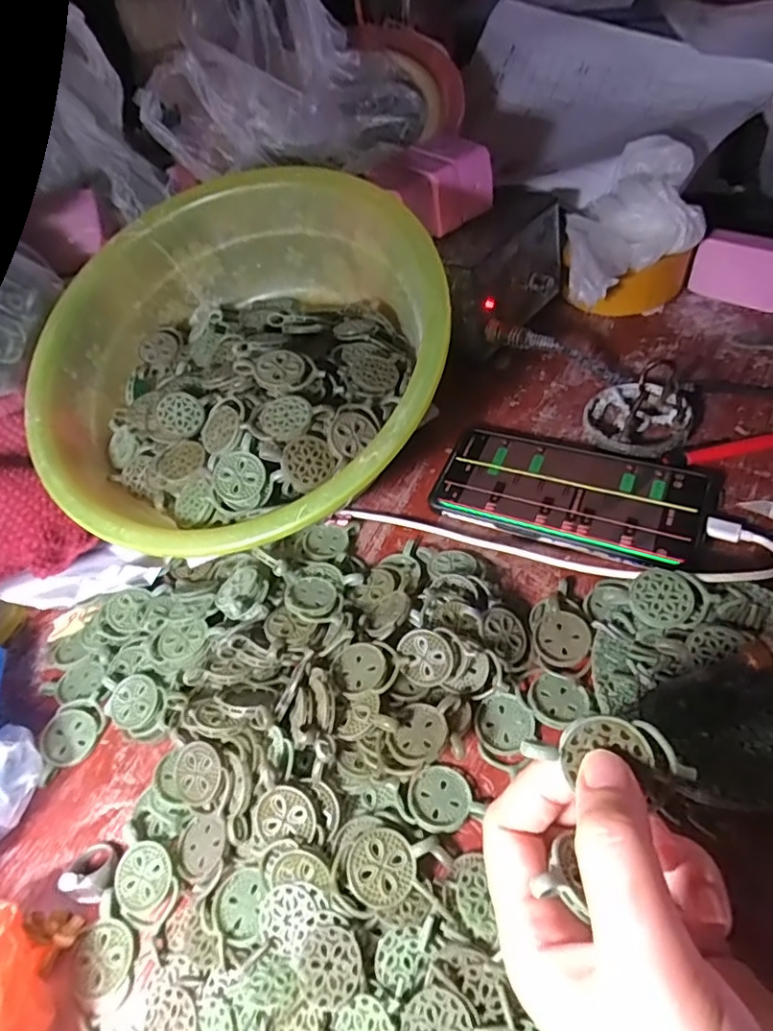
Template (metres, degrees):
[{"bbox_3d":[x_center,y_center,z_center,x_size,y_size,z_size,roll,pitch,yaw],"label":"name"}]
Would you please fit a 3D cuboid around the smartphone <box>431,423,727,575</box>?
[{"bbox_3d":[0.118,-0.019,0.367,0.162,0.010,0.087,15,57,22],"label":"smartphone"}]

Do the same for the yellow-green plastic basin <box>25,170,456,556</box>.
[{"bbox_3d":[-0.085,-0.095,0.369,0.259,0.107,0.259,-7,68,19],"label":"yellow-green plastic basin"}]

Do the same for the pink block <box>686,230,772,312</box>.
[{"bbox_3d":[0.277,-0.191,0.438,0.069,0.052,0.013,22,60,26],"label":"pink block"}]

